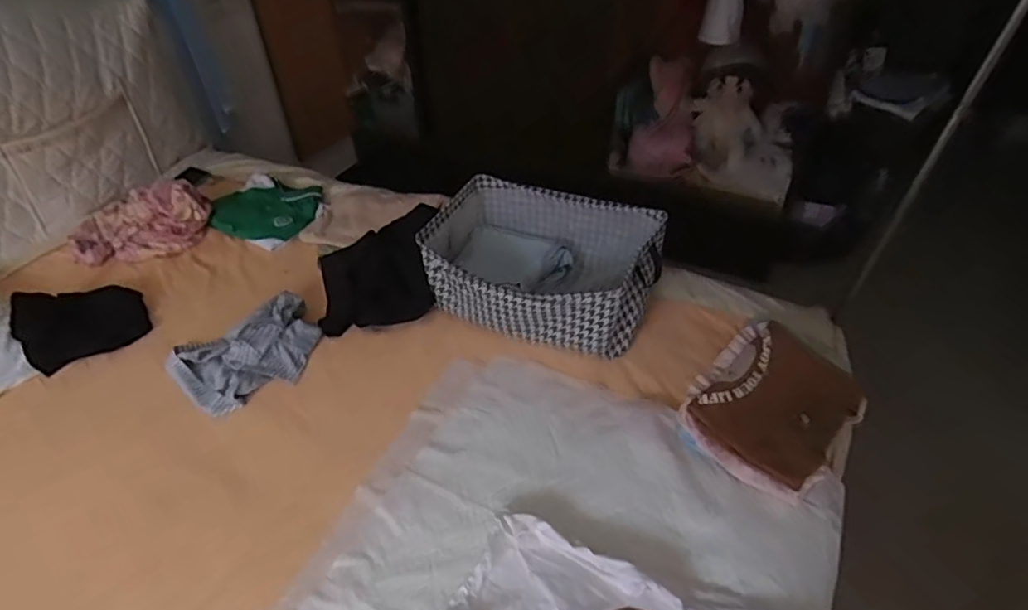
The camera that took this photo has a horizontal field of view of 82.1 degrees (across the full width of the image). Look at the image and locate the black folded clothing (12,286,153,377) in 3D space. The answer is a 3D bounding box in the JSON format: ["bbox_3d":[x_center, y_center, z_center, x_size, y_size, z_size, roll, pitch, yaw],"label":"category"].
[{"bbox_3d":[-0.973,0.032,1.331,0.237,0.068,0.214,-27,48,-25],"label":"black folded clothing"}]

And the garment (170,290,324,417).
[{"bbox_3d":[-0.562,0.097,1.265,0.298,0.050,0.232,-30,49,-27],"label":"garment"}]

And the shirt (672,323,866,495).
[{"bbox_3d":[0.487,0.170,1.103,0.359,0.062,0.253,-33,51,-30],"label":"shirt"}]

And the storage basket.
[{"bbox_3d":[0.065,-0.091,1.379,0.503,0.195,0.380,15,44,18],"label":"storage basket"}]

